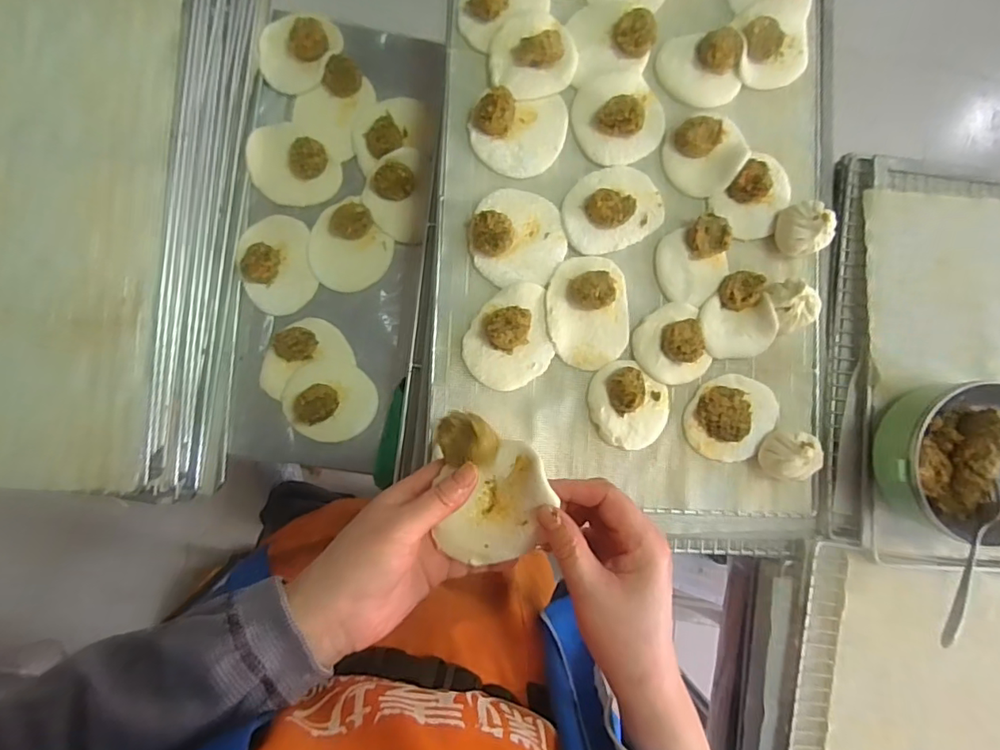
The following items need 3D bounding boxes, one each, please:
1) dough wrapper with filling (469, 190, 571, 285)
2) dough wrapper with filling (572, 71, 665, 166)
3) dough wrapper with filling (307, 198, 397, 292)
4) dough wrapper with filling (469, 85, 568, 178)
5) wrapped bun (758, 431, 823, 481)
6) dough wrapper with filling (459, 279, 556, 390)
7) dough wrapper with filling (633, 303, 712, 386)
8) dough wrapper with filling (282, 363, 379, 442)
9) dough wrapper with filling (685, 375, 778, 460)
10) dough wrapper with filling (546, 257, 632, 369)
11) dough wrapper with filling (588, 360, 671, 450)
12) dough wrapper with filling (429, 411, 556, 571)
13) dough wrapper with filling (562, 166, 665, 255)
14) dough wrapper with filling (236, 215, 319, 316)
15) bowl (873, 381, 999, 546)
[{"bbox_3d":[0.019,-0.134,0.517,0.089,0.024,0.092,-4,89,-6],"label":"dough wrapper with filling"},{"bbox_3d":[0.123,-0.259,0.533,0.092,0.029,0.086,0,89,-6],"label":"dough wrapper with filling"},{"bbox_3d":[-0.171,-0.143,0.593,0.086,0.022,0.097,-40,93,-5],"label":"dough wrapper with filling"},{"bbox_3d":[0.021,-0.234,0.519,0.094,0.025,0.076,-2,89,-6],"label":"dough wrapper with filling"},{"bbox_3d":[0.280,0.078,0.521,0.040,0.042,0.047,13,88,-5],"label":"wrapped bun"},{"bbox_3d":[0.015,-0.036,0.511,0.079,0.029,0.104,36,86,-4],"label":"dough wrapper with filling"},{"bbox_3d":[0.171,-0.030,0.523,0.072,0.025,0.078,0,89,-6],"label":"dough wrapper with filling"},{"bbox_3d":[-0.183,0.029,0.572,0.095,0.034,0.083,9,88,-6],"label":"dough wrapper with filling"},{"bbox_3d":[0.231,0.042,0.530,0.082,0.020,0.090,0,89,-6],"label":"dough wrapper with filling"},{"bbox_3d":[0.087,-0.061,0.520,0.079,0.021,0.107,-7,90,-6],"label":"dough wrapper with filling"},{"bbox_3d":[0.124,0.030,0.516,0.080,0.027,0.074,0,89,-6],"label":"dough wrapper with filling"},{"bbox_3d":[-0.010,0.078,0.347,0.075,0.036,0.095,13,88,-5],"label":"dough wrapper with filling"},{"bbox_3d":[0.111,-0.167,0.528,0.100,0.025,0.078,-25,92,-6],"label":"dough wrapper with filling"},{"bbox_3d":[-0.242,-0.120,0.580,0.074,0.026,0.104,-9,90,-6],"label":"dough wrapper with filling"},{"bbox_3d":[0.431,0.078,0.505,0.136,0.078,0.137,0,89,-6],"label":"bowl"}]

